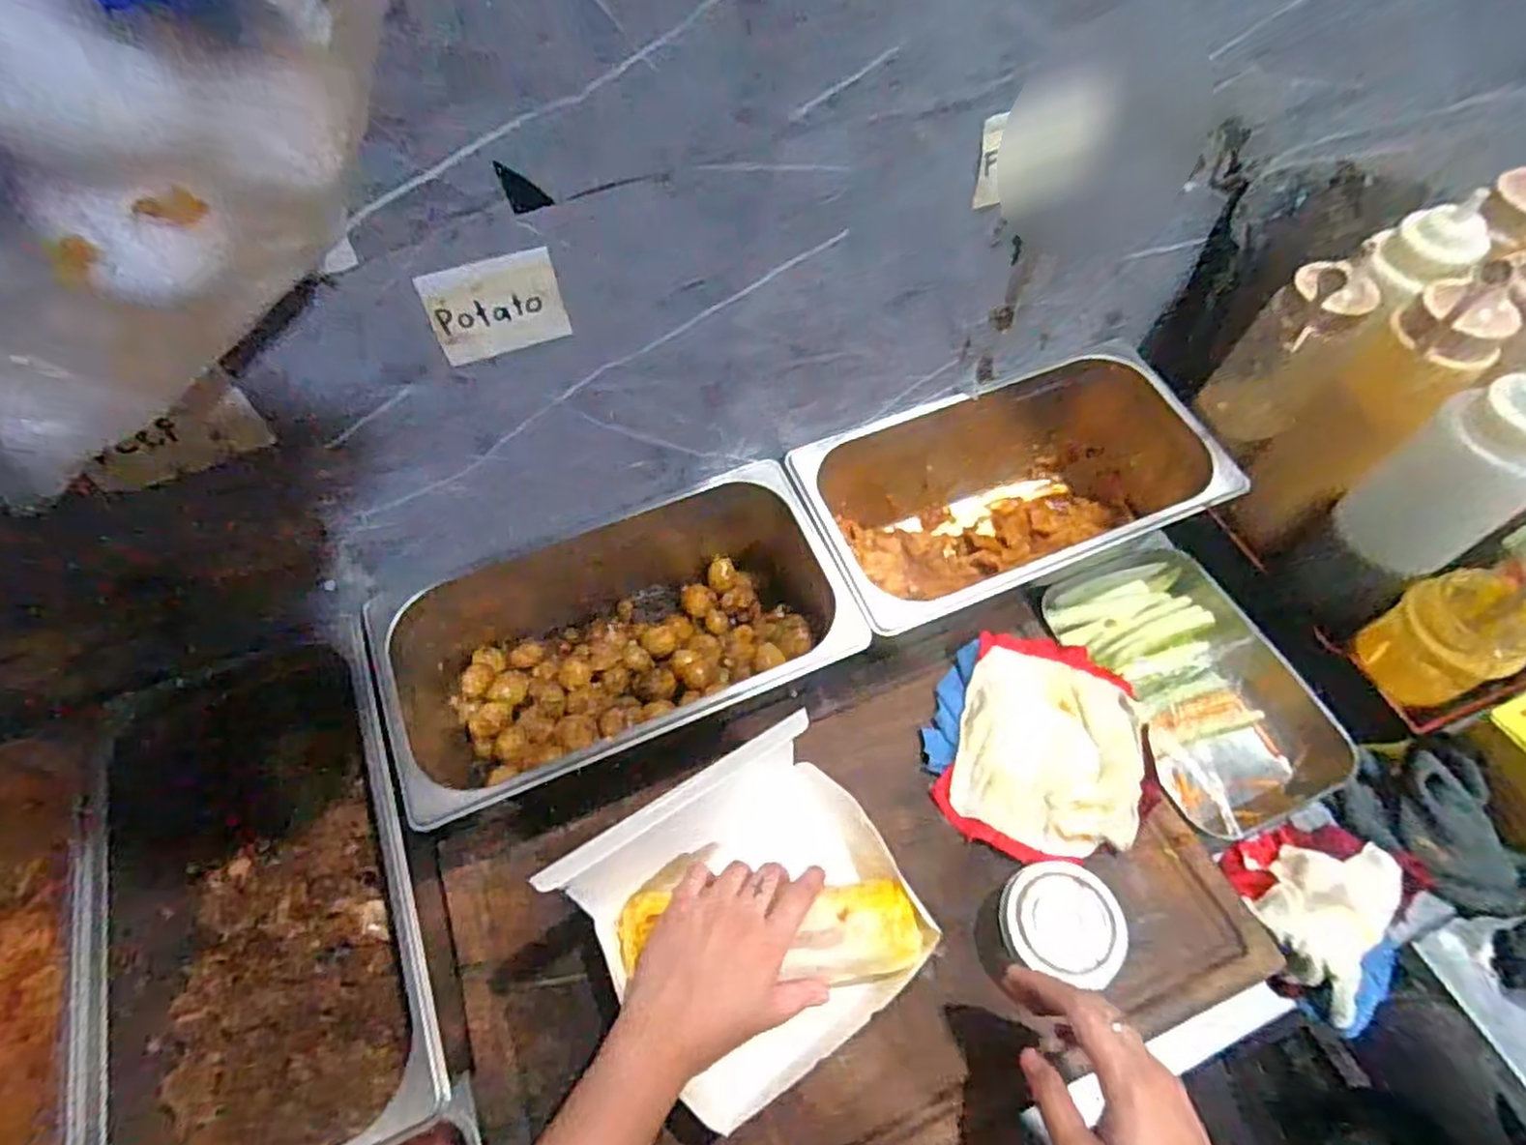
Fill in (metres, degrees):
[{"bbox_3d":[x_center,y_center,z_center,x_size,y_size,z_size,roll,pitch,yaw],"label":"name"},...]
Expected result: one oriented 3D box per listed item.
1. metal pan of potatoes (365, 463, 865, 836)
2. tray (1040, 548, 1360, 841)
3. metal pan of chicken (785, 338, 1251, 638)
[{"bbox_3d":[-0.108,0.047,0.579,0.317,0.115,0.194,-21,60,-10],"label":"metal pan of potatoes"},{"bbox_3d":[0.342,0.098,0.624,0.146,0.076,0.234,-23,60,-11],"label":"tray"},{"bbox_3d":[0.195,-0.056,0.655,0.322,0.152,0.192,-20,60,-9],"label":"metal pan of chicken"}]

